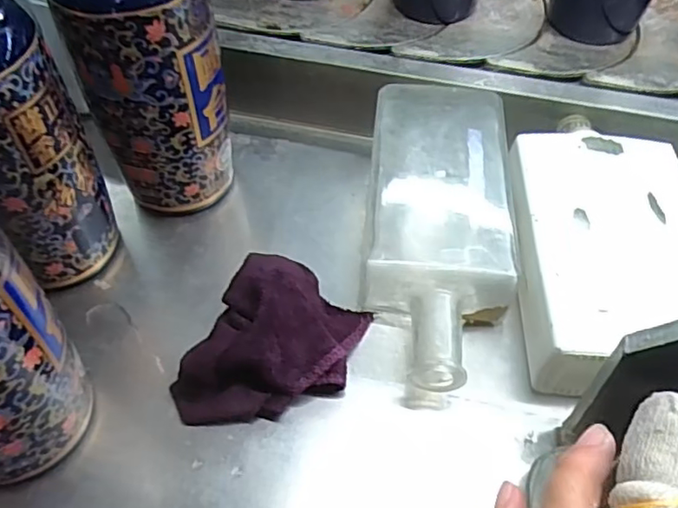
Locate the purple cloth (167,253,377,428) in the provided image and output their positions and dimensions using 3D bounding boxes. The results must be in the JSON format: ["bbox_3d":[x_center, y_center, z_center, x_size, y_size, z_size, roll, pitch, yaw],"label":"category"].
[{"bbox_3d":[-0.034,0.049,0.330,0.078,0.040,0.110,24,59,16],"label":"purple cloth"}]

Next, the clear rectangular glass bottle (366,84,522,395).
[{"bbox_3d":[0.063,-0.023,0.380,0.086,0.044,0.223,4,55,3],"label":"clear rectangular glass bottle"}]

